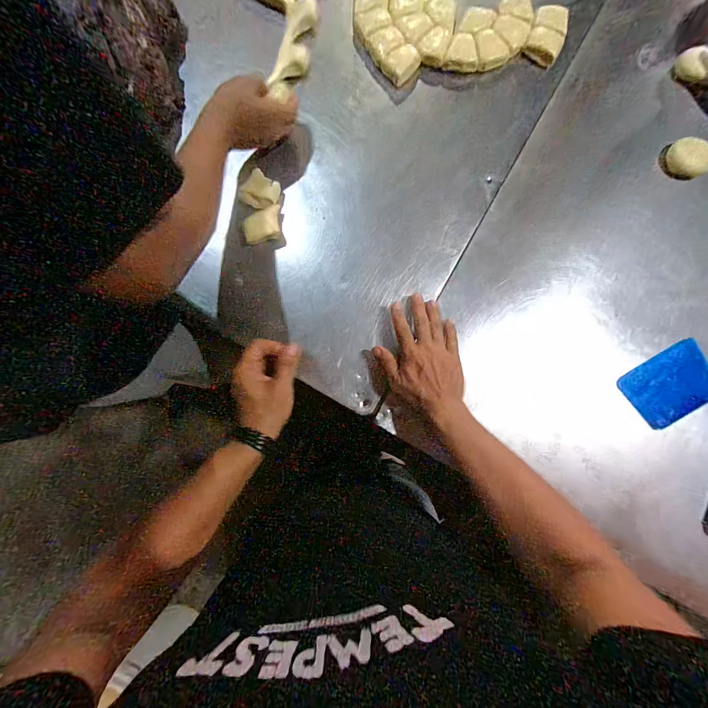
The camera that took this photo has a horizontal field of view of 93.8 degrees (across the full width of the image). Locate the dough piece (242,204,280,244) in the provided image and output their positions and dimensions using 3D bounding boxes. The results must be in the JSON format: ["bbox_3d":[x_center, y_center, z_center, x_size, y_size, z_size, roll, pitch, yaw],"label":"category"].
[{"bbox_3d":[-0.132,-0.190,0.489,0.064,0.029,0.039,-30,84,-4],"label":"dough piece"}]

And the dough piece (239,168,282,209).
[{"bbox_3d":[-0.139,-0.247,0.500,0.048,0.021,0.052,22,83,2],"label":"dough piece"}]

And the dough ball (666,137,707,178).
[{"bbox_3d":[0.516,-0.301,0.510,0.054,0.022,0.061,-37,84,-4],"label":"dough ball"}]

